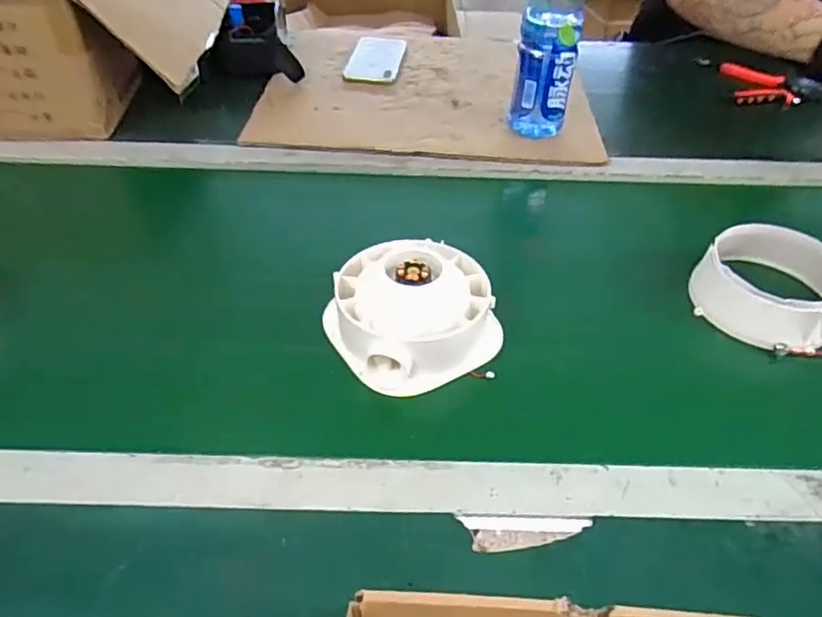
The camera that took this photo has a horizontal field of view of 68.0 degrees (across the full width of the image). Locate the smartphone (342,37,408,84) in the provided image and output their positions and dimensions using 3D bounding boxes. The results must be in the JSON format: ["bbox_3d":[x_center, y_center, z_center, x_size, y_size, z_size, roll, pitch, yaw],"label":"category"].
[{"bbox_3d":[-0.052,-0.380,0.923,0.077,0.012,0.167,6,44,3],"label":"smartphone"}]

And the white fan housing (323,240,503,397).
[{"bbox_3d":[0.001,-0.005,0.514,0.130,0.062,0.131,2,44,-2],"label":"white fan housing"}]

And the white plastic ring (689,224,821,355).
[{"bbox_3d":[0.333,-0.024,0.559,0.125,0.052,0.122,33,51,27],"label":"white plastic ring"}]

